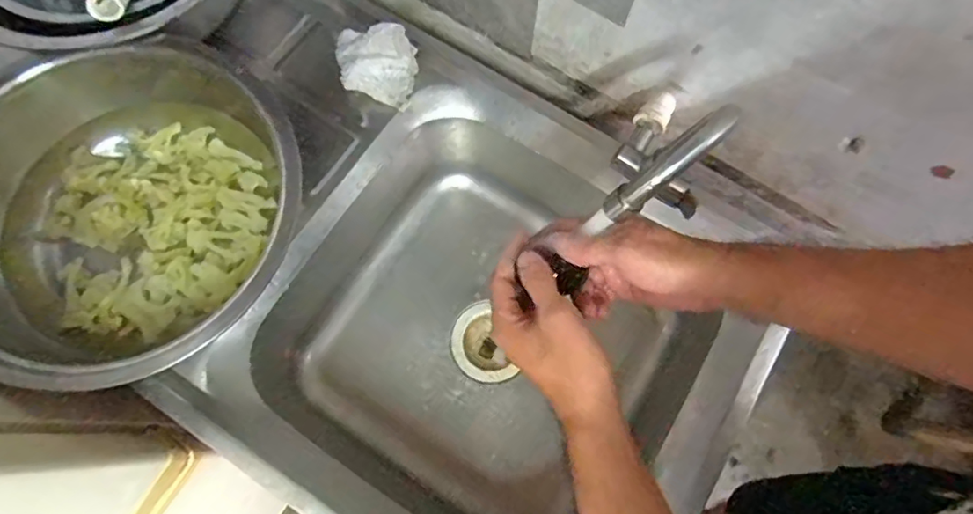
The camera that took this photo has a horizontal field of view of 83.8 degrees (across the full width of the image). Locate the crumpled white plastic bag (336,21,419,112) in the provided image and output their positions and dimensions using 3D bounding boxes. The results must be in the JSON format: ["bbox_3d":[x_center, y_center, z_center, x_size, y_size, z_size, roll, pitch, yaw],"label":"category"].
[{"bbox_3d":[-0.127,-0.222,0.620,0.096,0.070,0.069,15,72,3],"label":"crumpled white plastic bag"}]

